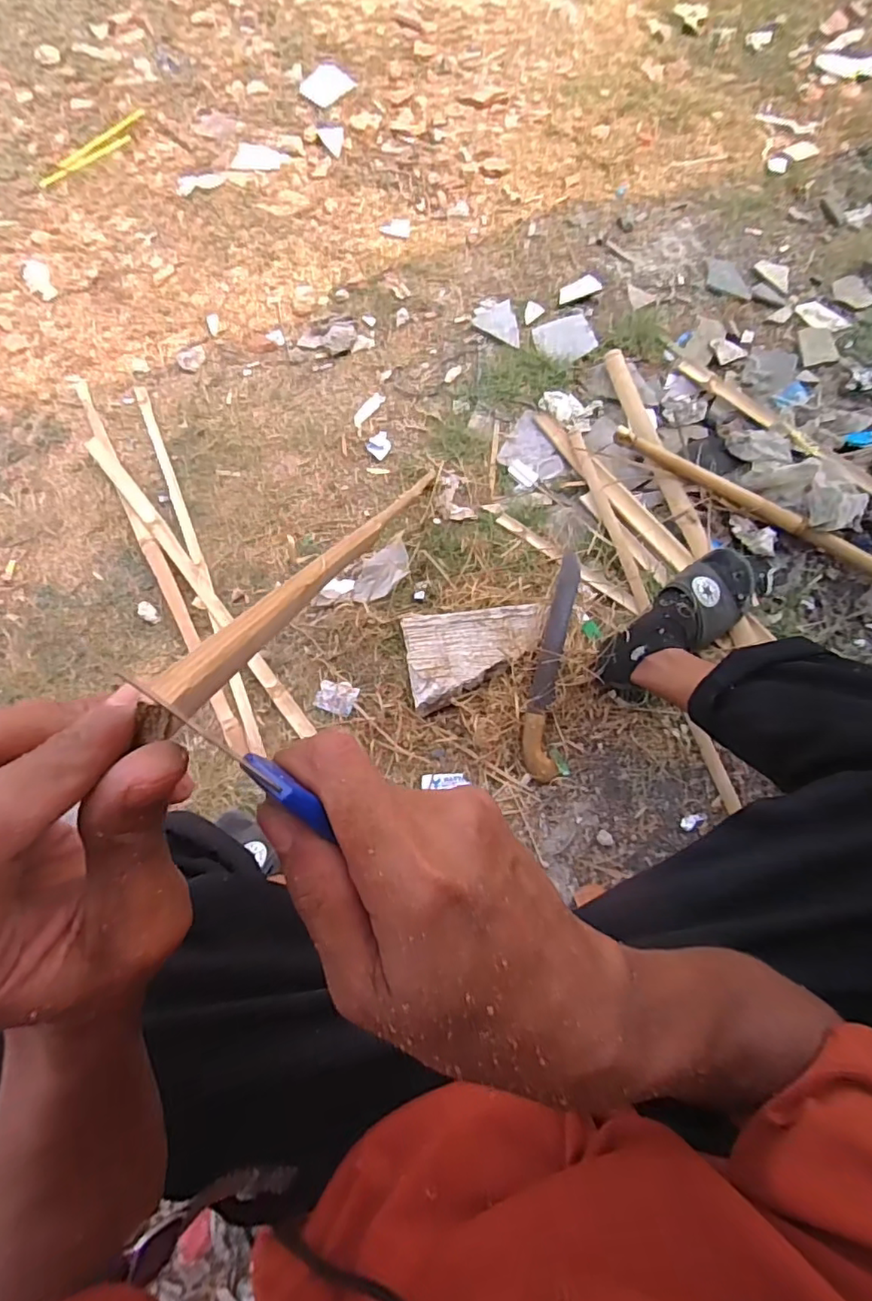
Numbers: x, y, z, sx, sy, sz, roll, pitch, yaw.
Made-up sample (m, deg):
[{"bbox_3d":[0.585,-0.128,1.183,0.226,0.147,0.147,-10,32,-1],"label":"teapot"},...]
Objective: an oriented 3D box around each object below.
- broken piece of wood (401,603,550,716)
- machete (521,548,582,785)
[{"bbox_3d":[0.057,0.004,0.814,0.198,0.061,0.139,-9,71,-1],"label":"broken piece of wood"},{"bbox_3d":[0.160,0.023,0.763,0.050,0.027,0.301,10,87,5],"label":"machete"}]

